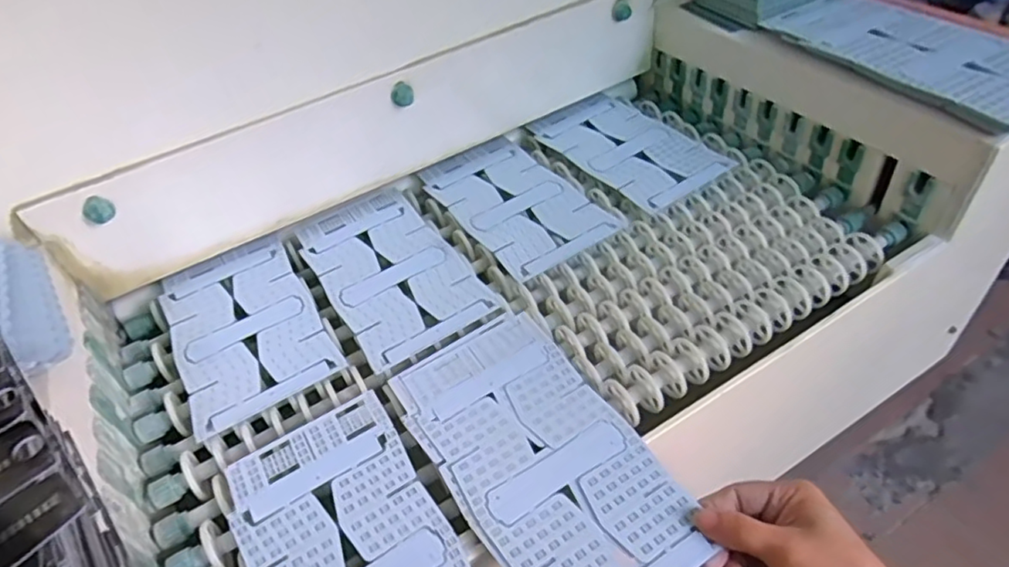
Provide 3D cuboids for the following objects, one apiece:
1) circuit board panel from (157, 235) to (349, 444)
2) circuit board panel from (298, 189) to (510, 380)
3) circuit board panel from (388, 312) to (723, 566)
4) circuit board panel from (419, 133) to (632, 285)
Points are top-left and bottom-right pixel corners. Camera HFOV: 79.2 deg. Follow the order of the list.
[{"bbox_3d":[-0.249,0.036,0.581,0.128,0.008,0.219,-28,47,-17],"label":"circuit board panel"},{"bbox_3d":[-0.119,-0.021,0.617,0.129,0.006,0.238,-28,48,-18],"label":"circuit board panel"},{"bbox_3d":[0.024,0.122,0.447,0.133,0.004,0.246,-28,48,-20],"label":"circuit board panel"},{"bbox_3d":[0.011,-0.095,0.675,0.135,0.007,0.227,-29,48,-18],"label":"circuit board panel"}]

